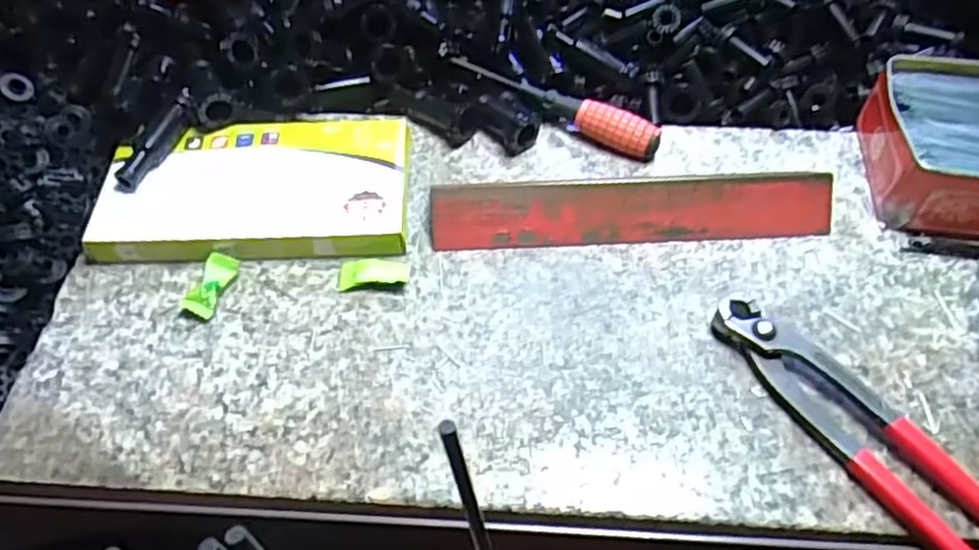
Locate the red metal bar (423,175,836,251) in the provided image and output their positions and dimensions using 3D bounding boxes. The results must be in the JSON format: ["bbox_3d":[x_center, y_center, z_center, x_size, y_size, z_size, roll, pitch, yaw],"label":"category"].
[{"bbox_3d":[0.082,-0.038,0.400,0.227,0.020,0.029,-2,56,-1],"label":"red metal bar"}]

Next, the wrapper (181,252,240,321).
[{"bbox_3d":[-0.153,0.004,0.382,0.019,0.008,0.037,15,57,10],"label":"wrapper"}]

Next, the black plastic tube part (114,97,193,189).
[{"bbox_3d":[-0.198,-0.078,0.417,0.014,0.015,0.065,17,58,11],"label":"black plastic tube part"}]

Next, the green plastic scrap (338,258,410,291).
[{"bbox_3d":[-0.065,-0.002,0.394,0.039,0.009,0.018,-3,56,-2],"label":"green plastic scrap"}]

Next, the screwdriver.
[{"bbox_3d":[0.042,-0.115,0.449,0.143,0.019,0.020,30,61,19],"label":"screwdriver"}]

